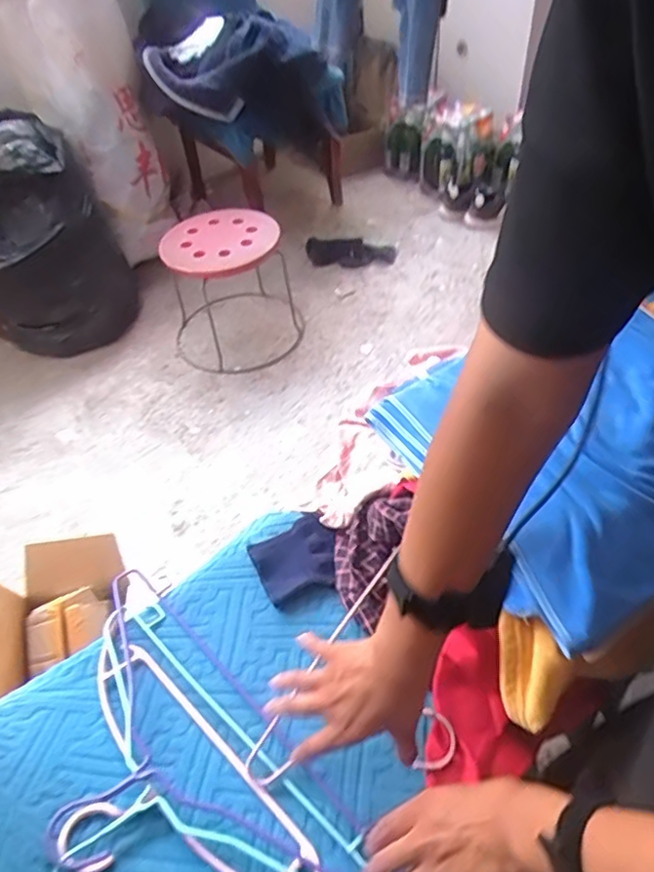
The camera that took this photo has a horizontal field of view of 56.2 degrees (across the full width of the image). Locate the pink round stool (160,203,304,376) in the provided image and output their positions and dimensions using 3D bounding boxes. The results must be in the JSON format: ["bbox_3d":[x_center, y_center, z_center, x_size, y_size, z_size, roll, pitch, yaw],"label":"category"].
[{"bbox_3d":[-0.270,-0.431,1.720,0.354,0.321,0.385,-2,48,2],"label":"pink round stool"}]

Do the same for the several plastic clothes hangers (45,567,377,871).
[{"bbox_3d":[-0.165,0.316,0.590,0.221,0.023,0.419,-24,49,-40],"label":"several plastic clothes hangers"}]

